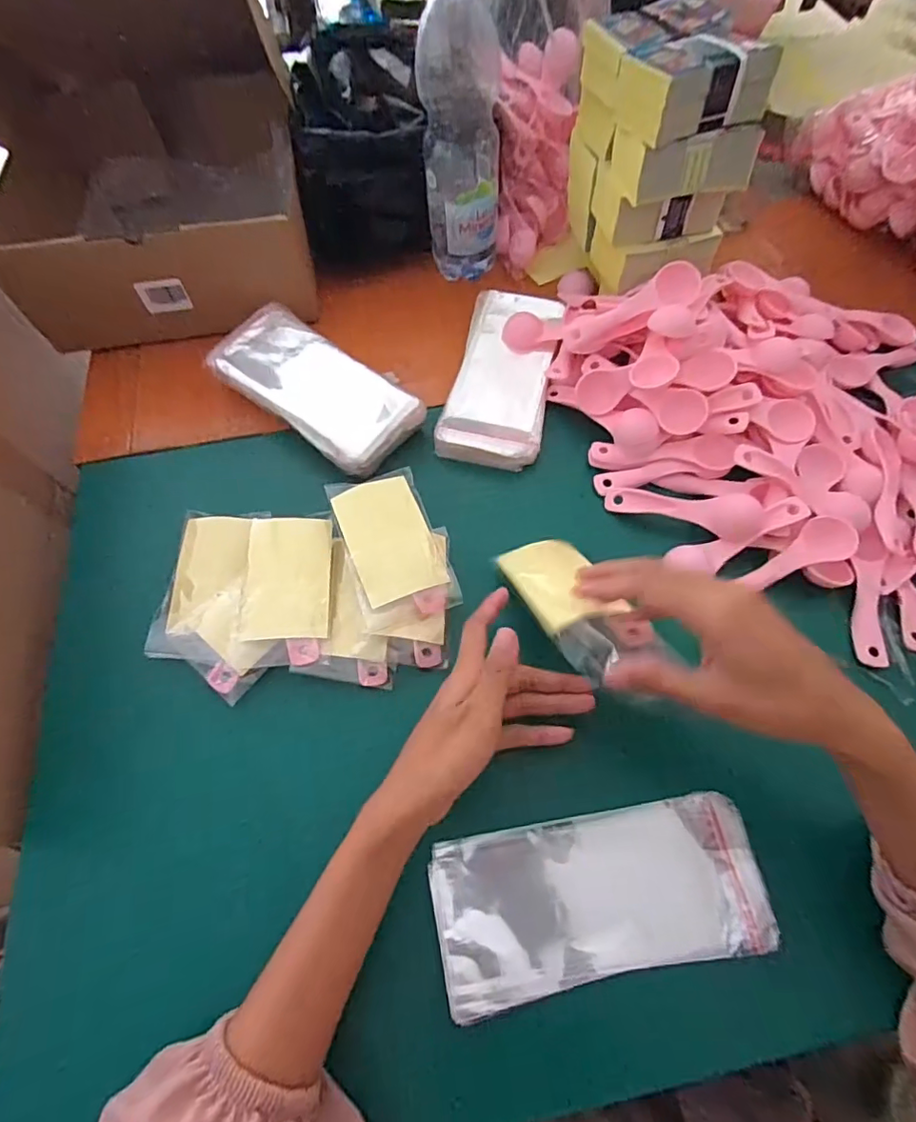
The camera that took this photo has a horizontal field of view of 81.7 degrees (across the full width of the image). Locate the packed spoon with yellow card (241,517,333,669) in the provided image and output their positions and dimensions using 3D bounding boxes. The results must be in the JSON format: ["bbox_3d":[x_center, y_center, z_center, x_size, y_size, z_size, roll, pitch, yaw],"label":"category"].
[{"bbox_3d":[-0.122,0.018,0.380,0.062,0.017,0.107,-3,61,1],"label":"packed spoon with yellow card"}]

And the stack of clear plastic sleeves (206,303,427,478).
[{"bbox_3d":[-0.126,-0.149,0.465,0.188,0.036,0.089,37,71,17],"label":"stack of clear plastic sleeves"}]

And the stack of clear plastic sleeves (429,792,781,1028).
[{"bbox_3d":[0.080,0.193,0.306,0.183,0.016,0.082,-10,65,-4],"label":"stack of clear plastic sleeves"}]

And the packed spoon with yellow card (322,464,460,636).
[{"bbox_3d":[-0.048,-0.015,0.384,0.066,0.018,0.115,-18,66,-8],"label":"packed spoon with yellow card"}]

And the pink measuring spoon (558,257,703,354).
[{"bbox_3d":[0.144,-0.206,0.436,0.114,0.021,0.037,-25,61,14],"label":"pink measuring spoon"}]

